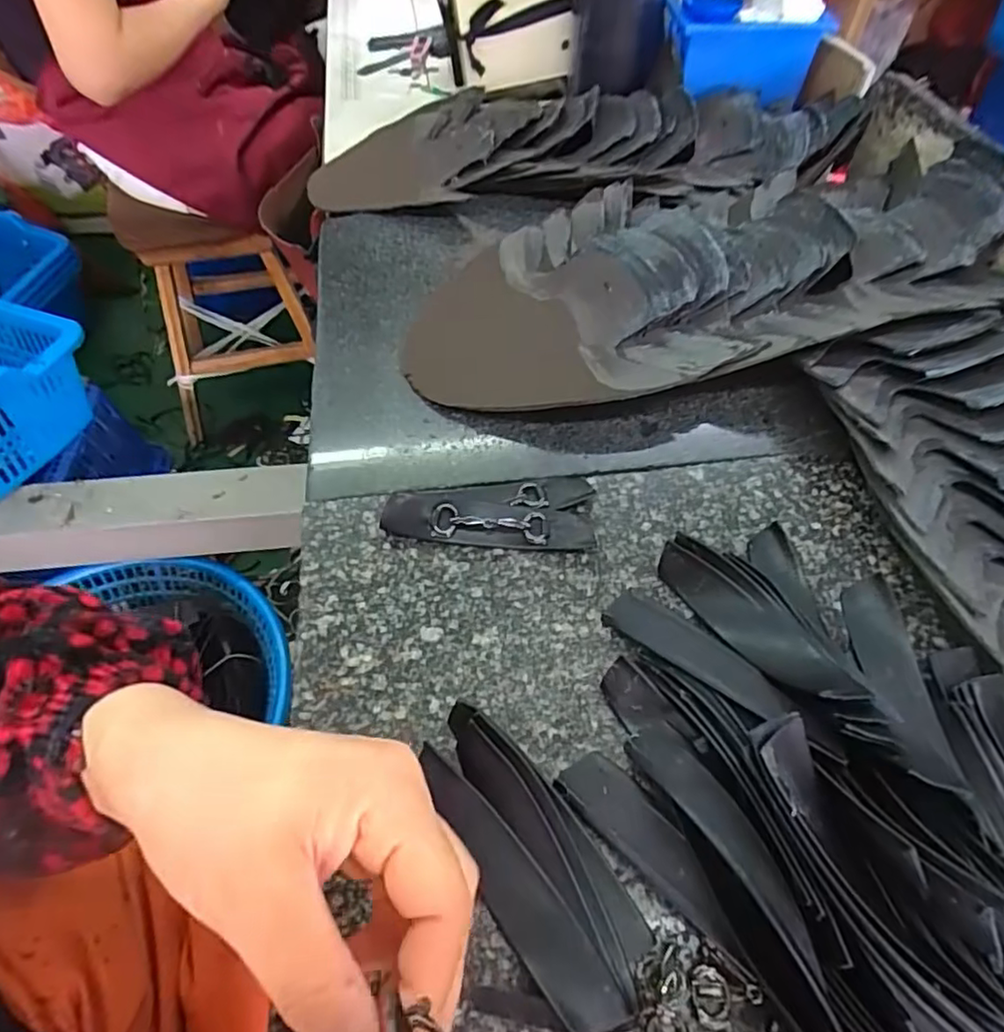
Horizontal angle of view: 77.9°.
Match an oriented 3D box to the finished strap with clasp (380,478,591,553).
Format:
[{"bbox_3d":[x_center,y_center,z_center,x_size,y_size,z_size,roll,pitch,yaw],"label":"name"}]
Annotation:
[{"bbox_3d":[-0.008,-0.002,0.361,0.118,0.015,0.051,-1,58,-5],"label":"finished strap with clasp"}]

